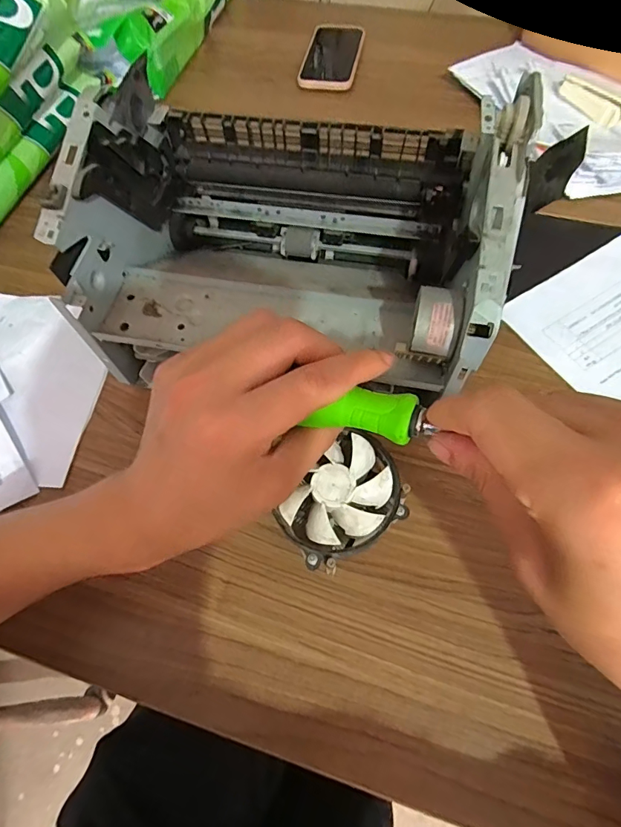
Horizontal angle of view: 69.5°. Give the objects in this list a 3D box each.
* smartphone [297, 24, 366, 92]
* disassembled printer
[{"bbox_3d":[0.032,-0.526,0.659,0.080,0.006,0.159,10,67,7],"label":"smartphone"},{"bbox_3d":[0.000,-0.131,0.374,0.339,0.171,0.207,8,67,6],"label":"disassembled printer"}]

